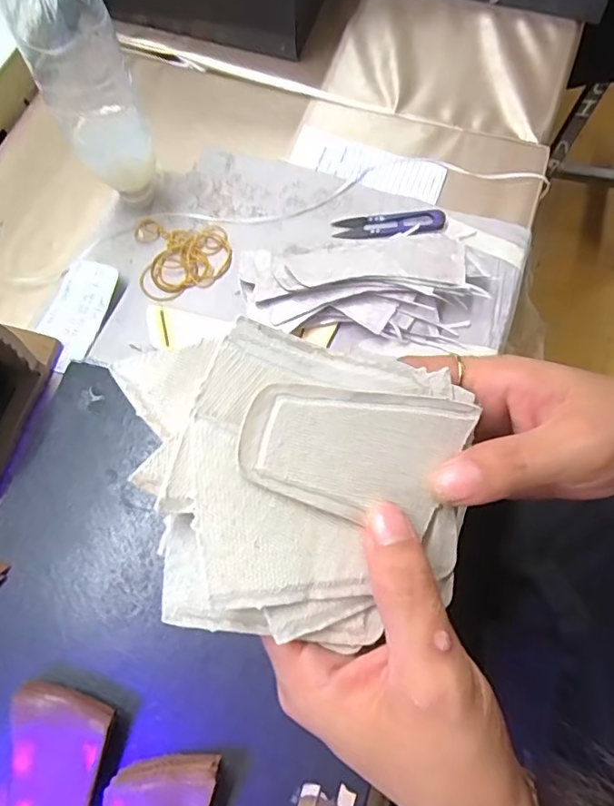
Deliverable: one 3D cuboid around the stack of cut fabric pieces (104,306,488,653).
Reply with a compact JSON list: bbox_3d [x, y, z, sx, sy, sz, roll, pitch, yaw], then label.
[{"bbox_3d":[0.002,0.027,0.183,0.121,0.018,0.095,12,80,-23],"label":"stack of cut fabric pieces"}]

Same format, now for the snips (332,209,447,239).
[{"bbox_3d":[0.076,-0.165,0.496,0.101,0.006,0.029,-4,67,-1],"label":"snips"}]

